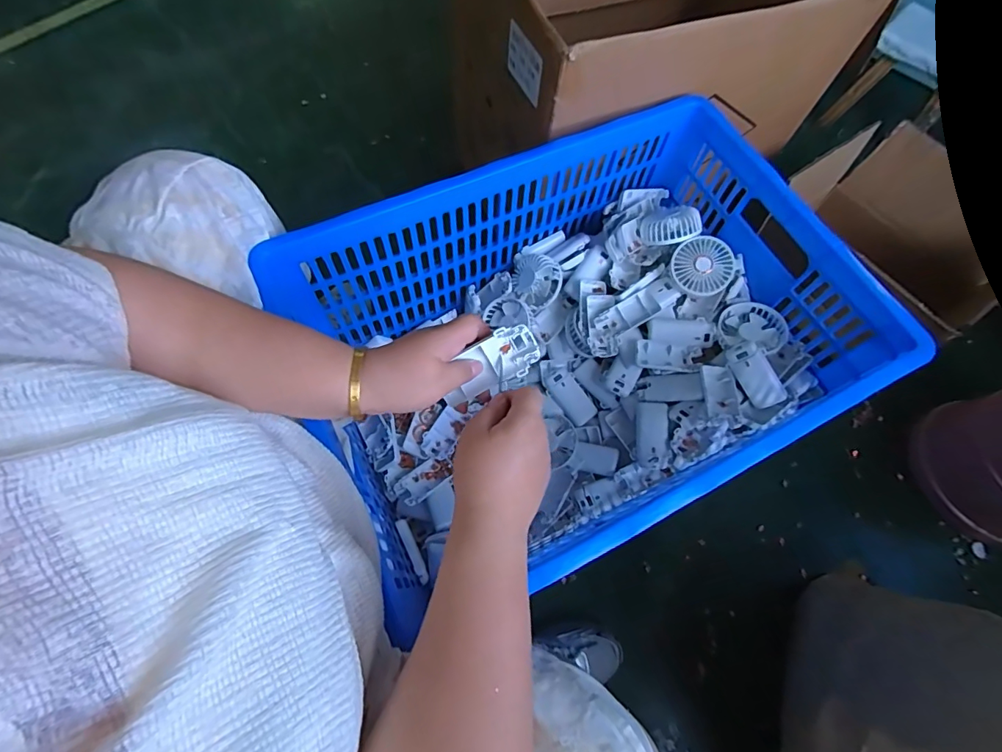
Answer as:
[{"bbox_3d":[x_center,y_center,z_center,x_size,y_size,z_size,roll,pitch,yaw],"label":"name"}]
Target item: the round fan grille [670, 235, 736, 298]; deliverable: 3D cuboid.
[{"bbox_3d":[0.291,-0.158,0.696,0.083,0.023,0.083,-1,87,16],"label":"round fan grille"}]

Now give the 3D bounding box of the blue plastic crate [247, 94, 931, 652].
[{"bbox_3d":[0.092,-0.030,0.653,0.615,0.278,0.448,-24,71,-12],"label":"blue plastic crate"}]

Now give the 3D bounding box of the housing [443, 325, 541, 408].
[{"bbox_3d":[-0.013,-0.011,0.427,0.094,0.017,0.046,-27,112,1],"label":"housing"}]

